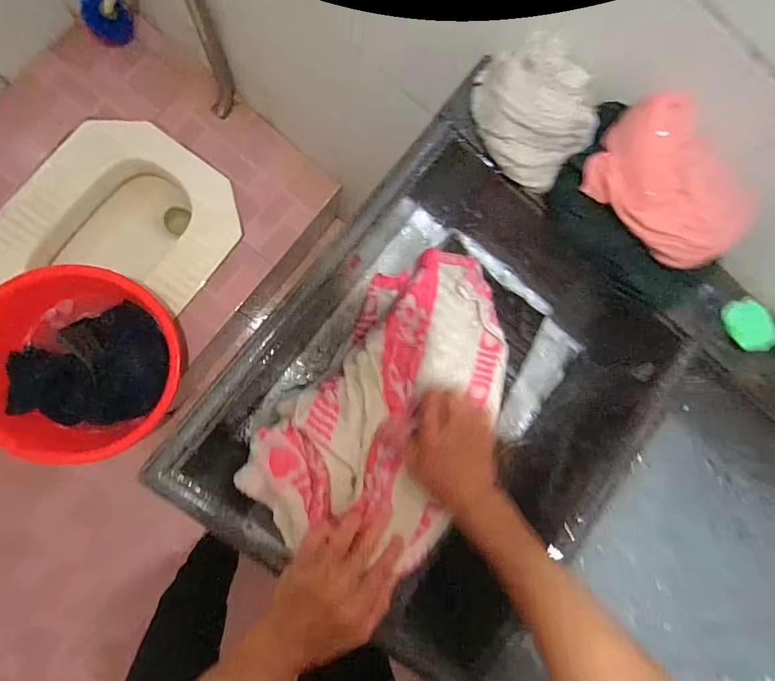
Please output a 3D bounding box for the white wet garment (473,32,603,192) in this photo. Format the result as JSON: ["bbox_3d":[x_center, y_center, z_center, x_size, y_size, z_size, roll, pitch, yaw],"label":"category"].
[{"bbox_3d":[0.140,-0.222,0.397,0.085,0.069,0.132,-38,92,-9],"label":"white wet garment"}]

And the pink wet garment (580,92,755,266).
[{"bbox_3d":[0.253,-0.132,0.368,0.079,0.057,0.156,-42,93,-9],"label":"pink wet garment"}]

